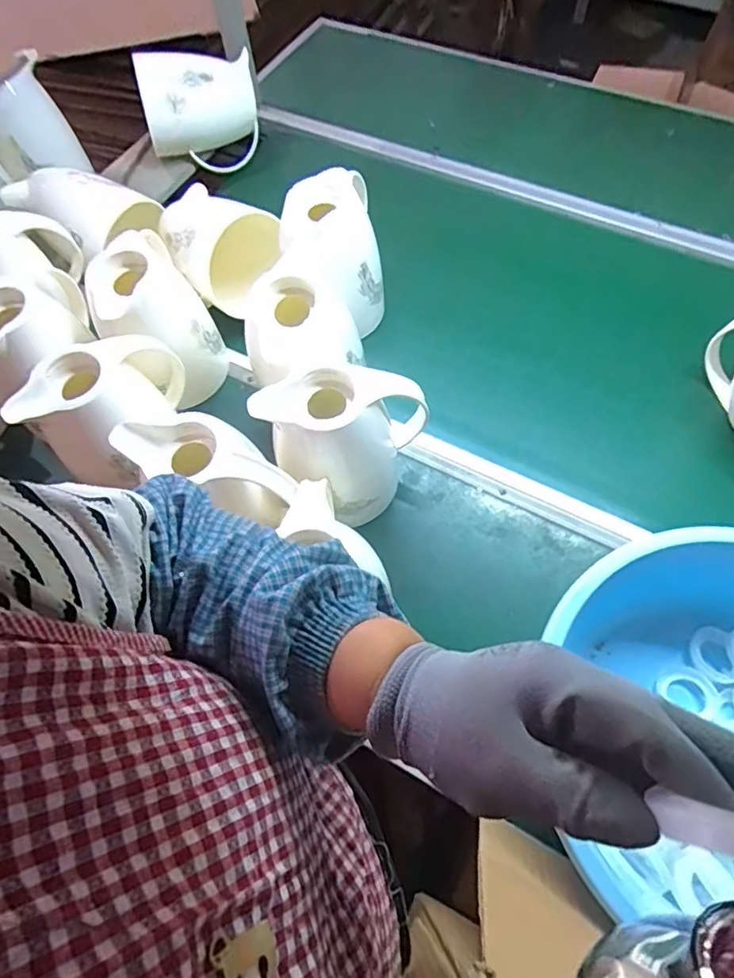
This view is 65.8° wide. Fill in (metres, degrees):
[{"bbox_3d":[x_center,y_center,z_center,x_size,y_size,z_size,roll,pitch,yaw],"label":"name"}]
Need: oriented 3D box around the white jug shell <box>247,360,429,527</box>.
[{"bbox_3d":[-0.012,-0.054,0.617,0.169,0.170,0.099,-32,66,-14],"label":"white jug shell"}]

